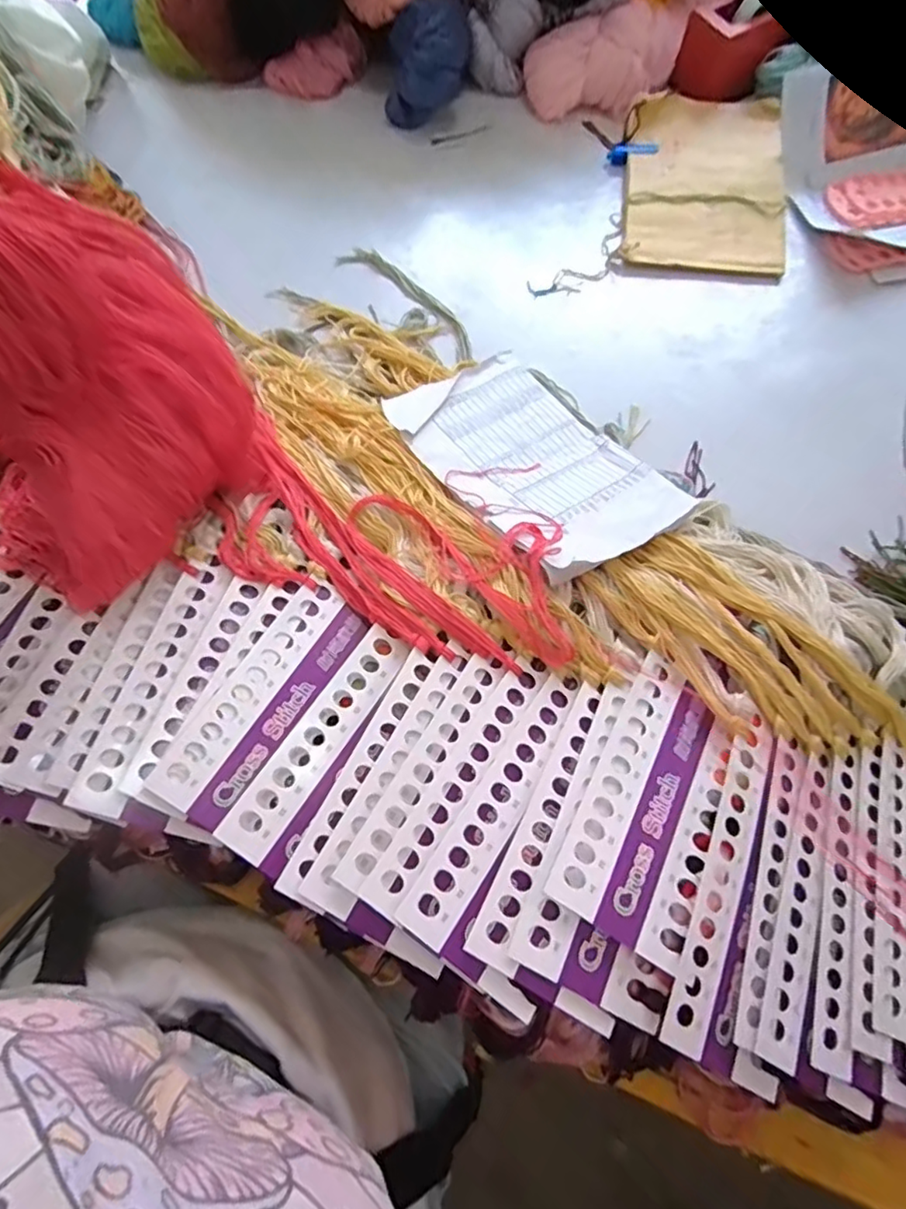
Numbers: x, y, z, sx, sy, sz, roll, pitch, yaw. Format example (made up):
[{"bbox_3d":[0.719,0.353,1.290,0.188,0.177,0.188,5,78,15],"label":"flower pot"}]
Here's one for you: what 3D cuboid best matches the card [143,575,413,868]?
[{"bbox_3d":[-0.096,0.061,0.350,0.081,0.011,0.150,27,63,15],"label":"card"}]

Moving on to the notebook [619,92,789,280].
[{"bbox_3d":[0.244,-0.407,0.574,0.148,0.011,0.203,8,76,3],"label":"notebook"}]

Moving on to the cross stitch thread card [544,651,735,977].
[{"bbox_3d":[0.115,0.106,0.335,0.072,0.010,0.155,30,61,4],"label":"cross stitch thread card"}]

